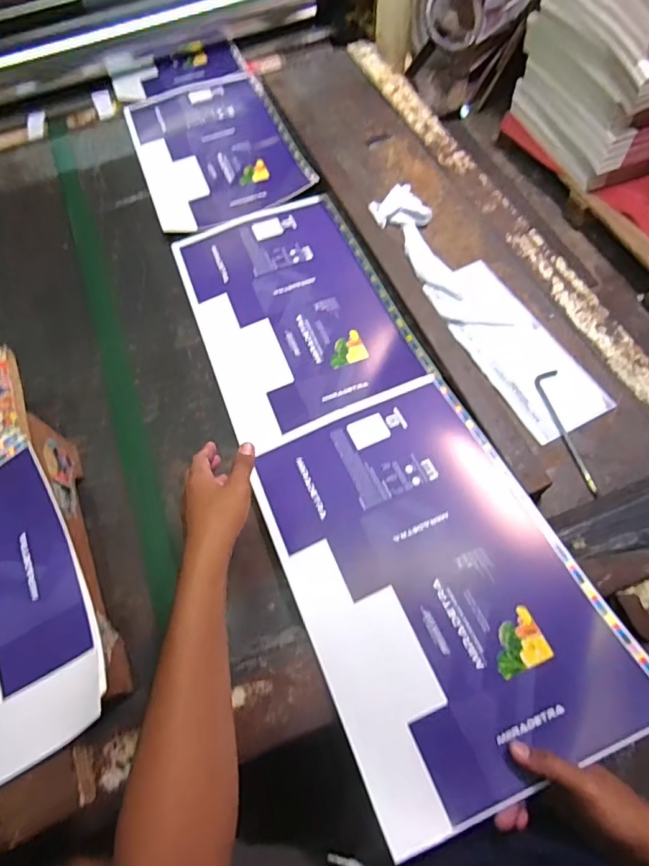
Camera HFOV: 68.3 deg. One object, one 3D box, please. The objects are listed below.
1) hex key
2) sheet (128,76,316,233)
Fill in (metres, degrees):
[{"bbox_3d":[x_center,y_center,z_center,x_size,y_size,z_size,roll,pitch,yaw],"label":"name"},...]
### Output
[{"bbox_3d":[0.313,-0.003,0.626,0.031,0.006,0.178,-6,65,3],"label":"hex key"},{"bbox_3d":[-0.220,-0.571,0.950,0.289,0.011,0.443,-20,64,-6],"label":"sheet"}]

